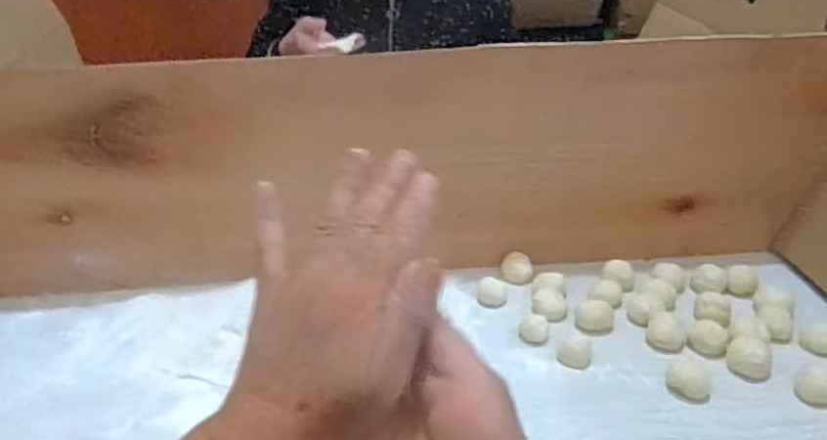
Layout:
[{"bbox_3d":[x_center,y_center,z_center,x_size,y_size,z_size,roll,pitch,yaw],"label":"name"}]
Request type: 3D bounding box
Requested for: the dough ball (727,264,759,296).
[{"bbox_3d":[0.304,0.056,0.600,0.025,0.020,0.020,17,35,28],"label":"dough ball"}]

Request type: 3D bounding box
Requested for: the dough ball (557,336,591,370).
[{"bbox_3d":[0.132,0.107,0.531,0.025,0.015,0.019,11,32,20],"label":"dough ball"}]

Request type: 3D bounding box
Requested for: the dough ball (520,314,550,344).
[{"bbox_3d":[0.104,0.093,0.560,0.024,0.017,0.019,2,30,6],"label":"dough ball"}]

